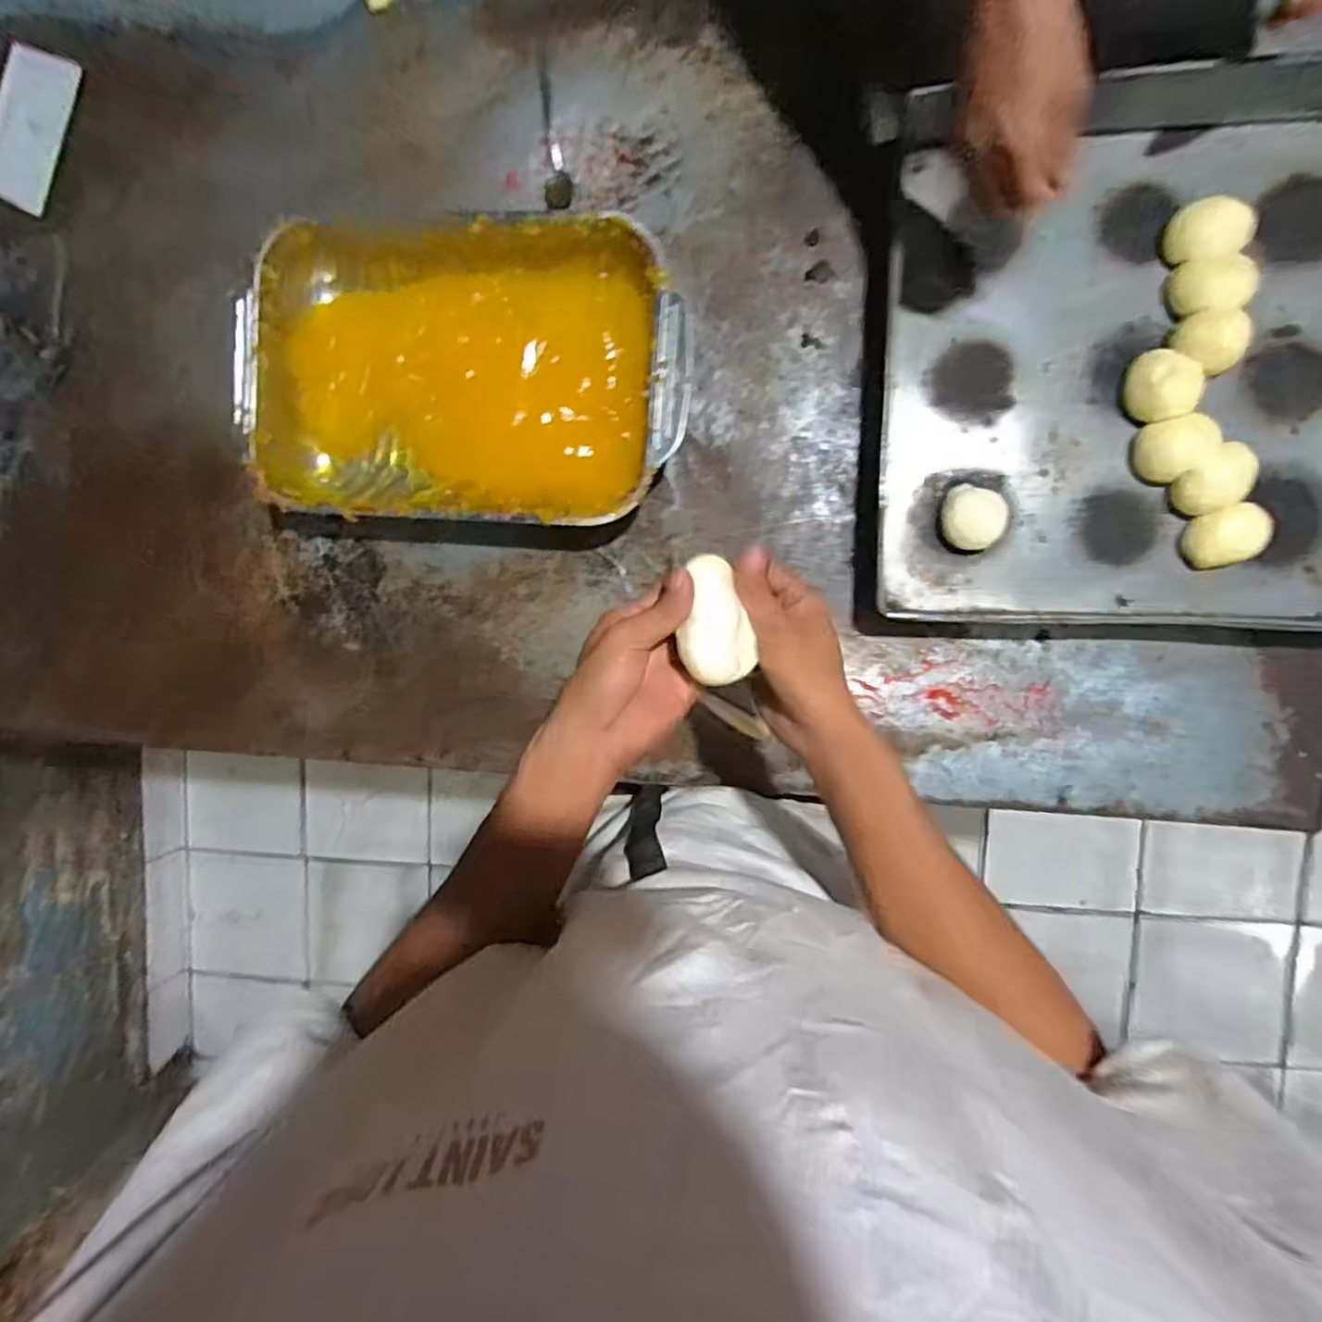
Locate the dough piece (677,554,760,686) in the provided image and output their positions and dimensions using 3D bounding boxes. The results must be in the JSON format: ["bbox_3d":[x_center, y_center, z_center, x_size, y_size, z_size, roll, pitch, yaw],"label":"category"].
[{"bbox_3d":[0.027,-0.024,0.432,0.046,0.031,0.081,-18,87,-22],"label":"dough piece"}]

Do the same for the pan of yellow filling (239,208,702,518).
[{"bbox_3d":[-0.187,-0.273,0.638,0.428,0.068,0.279,5,95,6],"label":"pan of yellow filling"}]

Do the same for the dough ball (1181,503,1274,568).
[{"bbox_3d":[0.501,-0.111,0.584,0.059,0.034,0.049,-13,93,8],"label":"dough ball"}]

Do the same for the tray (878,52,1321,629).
[{"bbox_3d":[0.434,-0.268,0.589,0.481,0.065,0.479,2,95,7],"label":"tray"}]

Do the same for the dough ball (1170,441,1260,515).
[{"bbox_3d":[0.485,-0.159,0.582,0.058,0.034,0.048,-23,91,8],"label":"dough ball"}]

